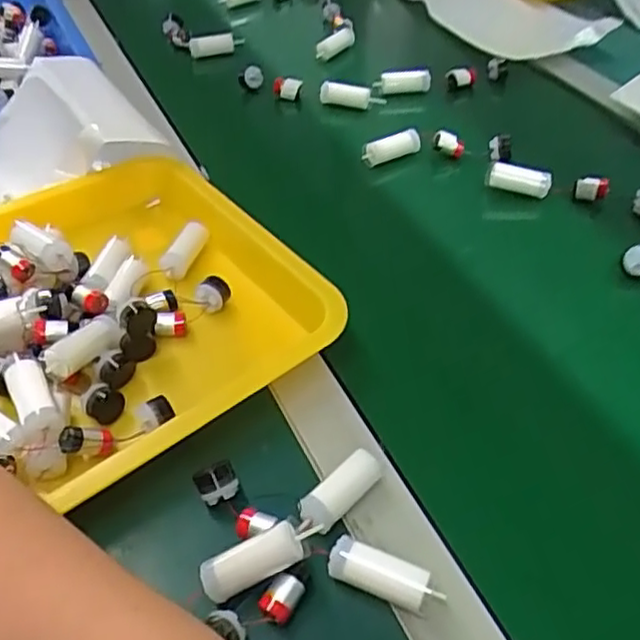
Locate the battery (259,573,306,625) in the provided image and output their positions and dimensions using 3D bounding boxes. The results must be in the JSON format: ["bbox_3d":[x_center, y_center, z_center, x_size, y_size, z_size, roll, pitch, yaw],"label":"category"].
[{"bbox_3d":[-0.018,0.134,0.324,0.015,0.012,0.021,34,63,29],"label":"battery"}]

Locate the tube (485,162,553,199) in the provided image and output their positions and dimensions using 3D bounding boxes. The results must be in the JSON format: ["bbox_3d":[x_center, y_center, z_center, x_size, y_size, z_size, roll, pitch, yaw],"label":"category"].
[{"bbox_3d":[0.169,-0.119,0.573,0.053,0.026,0.019,5,53,11],"label":"tube"}]

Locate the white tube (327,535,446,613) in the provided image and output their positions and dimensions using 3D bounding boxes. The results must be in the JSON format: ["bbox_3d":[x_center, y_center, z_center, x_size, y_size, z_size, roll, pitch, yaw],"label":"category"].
[{"bbox_3d":[0.031,0.127,0.331,0.056,0.021,0.018,17,56,19],"label":"white tube"}]

